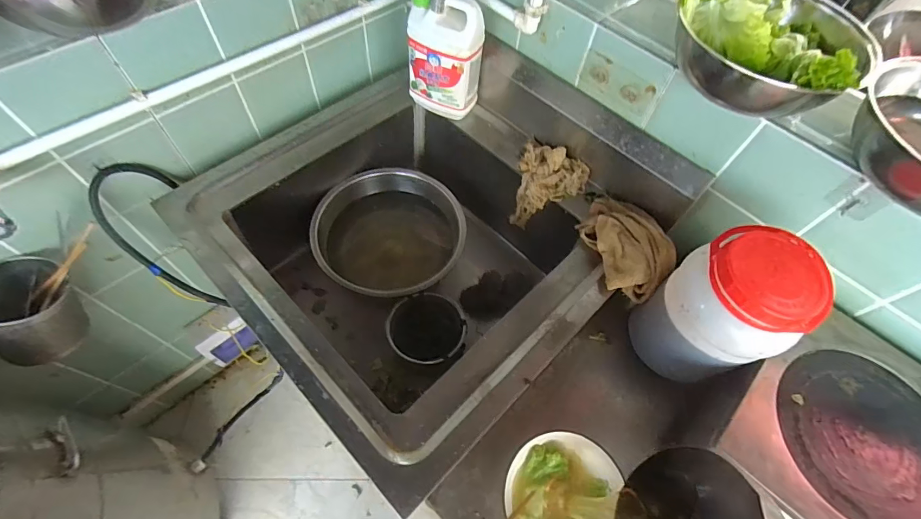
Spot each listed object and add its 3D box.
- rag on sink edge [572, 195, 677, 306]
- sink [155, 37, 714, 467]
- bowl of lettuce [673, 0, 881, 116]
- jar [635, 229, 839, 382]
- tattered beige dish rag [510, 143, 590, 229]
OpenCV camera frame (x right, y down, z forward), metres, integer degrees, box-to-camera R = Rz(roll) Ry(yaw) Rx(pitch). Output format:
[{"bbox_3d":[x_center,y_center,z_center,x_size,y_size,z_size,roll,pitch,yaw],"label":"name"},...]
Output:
[{"bbox_3d":[0.296,-0.034,0.744,0.119,0.066,0.198,-11,62,-11],"label":"rag on sink edge"},{"bbox_3d":[-0.074,-0.057,0.848,0.665,0.391,0.653,42,65,18],"label":"sink"},{"bbox_3d":[0.426,-0.301,0.596,0.250,0.094,0.210,38,64,17],"label":"bowl of lettuce"},{"bbox_3d":[0.395,0.081,0.641,0.151,0.243,0.150,2,60,-3],"label":"jar"},{"bbox_3d":[0.177,-0.143,0.876,0.137,0.158,0.092,24,61,9],"label":"tattered beige dish rag"}]

